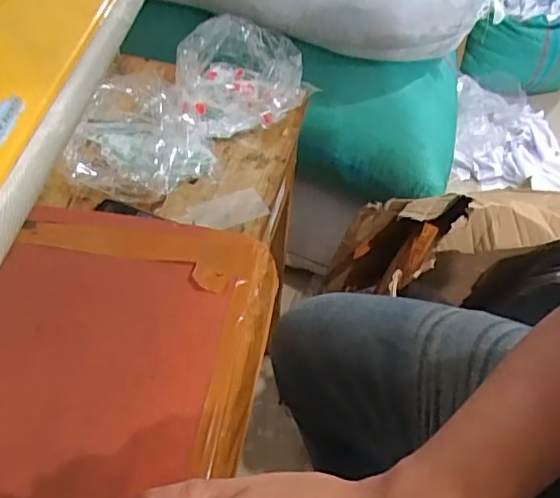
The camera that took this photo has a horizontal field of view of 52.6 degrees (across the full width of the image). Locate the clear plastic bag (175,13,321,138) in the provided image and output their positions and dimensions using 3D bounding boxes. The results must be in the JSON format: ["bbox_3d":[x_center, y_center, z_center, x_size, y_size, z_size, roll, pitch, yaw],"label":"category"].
[{"bbox_3d":[-0.052,-0.251,0.808,0.193,0.091,0.175,-7,51,-11],"label":"clear plastic bag"}]

